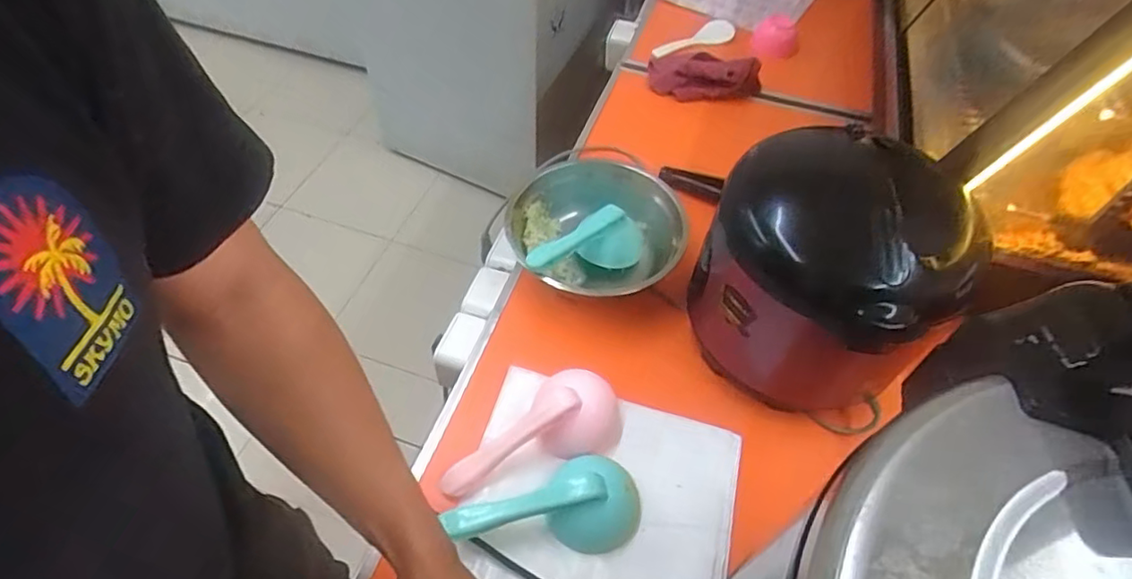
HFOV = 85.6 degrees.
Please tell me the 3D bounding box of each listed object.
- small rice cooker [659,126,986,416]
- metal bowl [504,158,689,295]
[{"bbox_3d":[0.276,-0.025,0.677,0.229,0.215,0.221,35,58,22],"label":"small rice cooker"},{"bbox_3d":[0.039,-0.065,0.829,0.225,0.094,0.227,1,52,-2],"label":"metal bowl"}]

